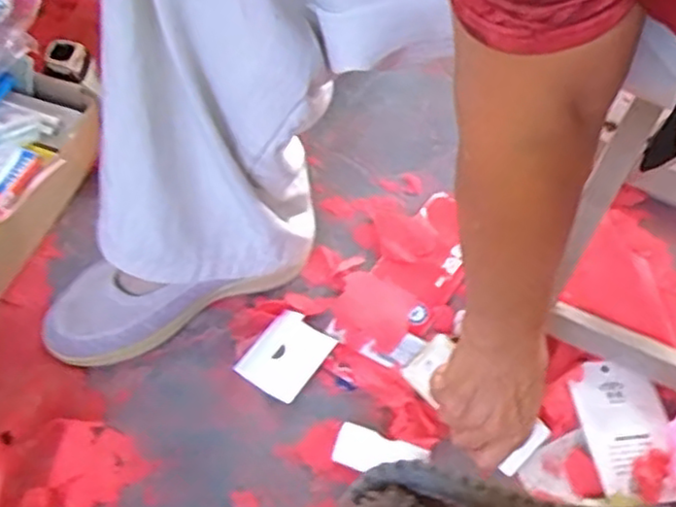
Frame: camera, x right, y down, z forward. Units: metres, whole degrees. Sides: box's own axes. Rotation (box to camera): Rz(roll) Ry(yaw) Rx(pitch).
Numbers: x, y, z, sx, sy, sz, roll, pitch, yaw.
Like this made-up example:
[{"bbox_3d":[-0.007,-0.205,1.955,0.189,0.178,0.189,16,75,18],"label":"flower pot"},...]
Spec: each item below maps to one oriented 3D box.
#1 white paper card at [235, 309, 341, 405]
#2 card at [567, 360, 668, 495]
[{"bbox_3d":[-0.044,0.086,0.582,0.057,0.013,0.071,33,60,17],"label":"white paper card"},{"bbox_3d":[0.237,0.139,0.566,0.071,0.005,0.107,-6,55,-7],"label":"card"}]

